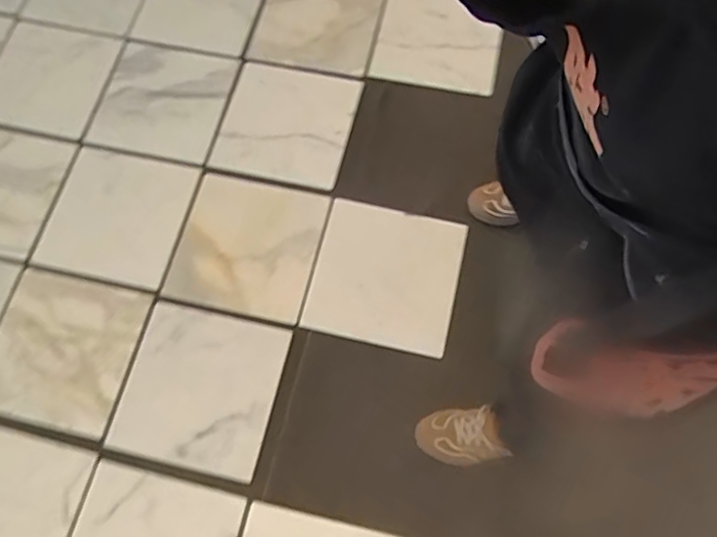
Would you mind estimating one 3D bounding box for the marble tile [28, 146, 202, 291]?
[{"bbox_3d":[-0.625,-0.144,1.568,0.395,0.021,0.355,10,67,18],"label":"marble tile"}]

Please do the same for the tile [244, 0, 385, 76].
[{"bbox_3d":[-0.118,-0.697,1.682,0.352,0.018,0.327,13,72,16],"label":"tile"}]

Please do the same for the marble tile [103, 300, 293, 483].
[{"bbox_3d":[-0.348,0.258,1.320,0.326,0.016,0.332,12,70,6],"label":"marble tile"}]

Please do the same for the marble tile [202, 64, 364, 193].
[{"bbox_3d":[-0.192,-0.380,1.579,0.339,0.011,0.319,12,74,12],"label":"marble tile"}]

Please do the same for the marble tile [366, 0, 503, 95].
[{"bbox_3d":[0.207,-0.617,1.587,0.326,0.023,0.306,10,76,16],"label":"marble tile"}]

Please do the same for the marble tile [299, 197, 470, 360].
[{"bbox_3d":[0.061,0.014,1.397,0.323,0.015,0.322,12,72,6],"label":"marble tile"}]

